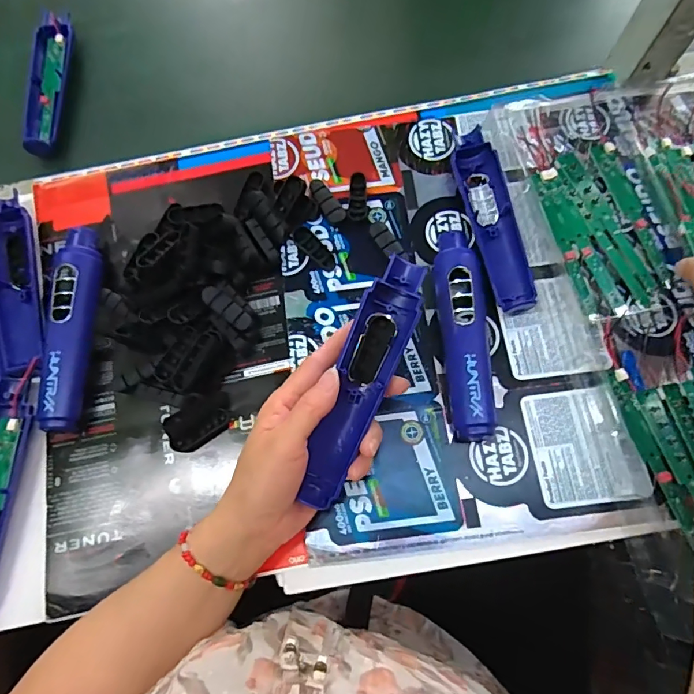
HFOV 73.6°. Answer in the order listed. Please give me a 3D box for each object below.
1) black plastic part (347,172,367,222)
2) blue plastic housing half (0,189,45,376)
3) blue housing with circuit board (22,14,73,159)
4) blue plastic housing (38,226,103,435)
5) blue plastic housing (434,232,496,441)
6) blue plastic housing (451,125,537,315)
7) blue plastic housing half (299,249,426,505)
[{"bbox_3d":[0.010,-0.133,0.413,0.016,0.010,0.044,4,73,3],"label":"black plastic part"},{"bbox_3d":[-0.286,-0.054,0.401,0.039,0.020,0.164,-16,73,-3],"label":"blue plastic housing half"},{"bbox_3d":[-0.307,-0.267,0.478,0.032,0.026,0.169,-1,73,2],"label":"blue housing with circuit board"},{"bbox_3d":[-0.226,-0.022,0.380,0.032,0.022,0.175,-8,73,0],"label":"blue plastic housing"},{"bbox_3d":[0.093,-0.018,0.367,0.035,0.028,0.176,-3,73,1],"label":"blue plastic housing"},{"bbox_3d":[0.123,-0.109,0.396,0.036,0.019,0.169,-11,73,-1],"label":"blue plastic housing"},{"bbox_3d":[0.011,0.023,0.314,0.037,0.017,0.169,21,87,8],"label":"blue plastic housing half"}]

